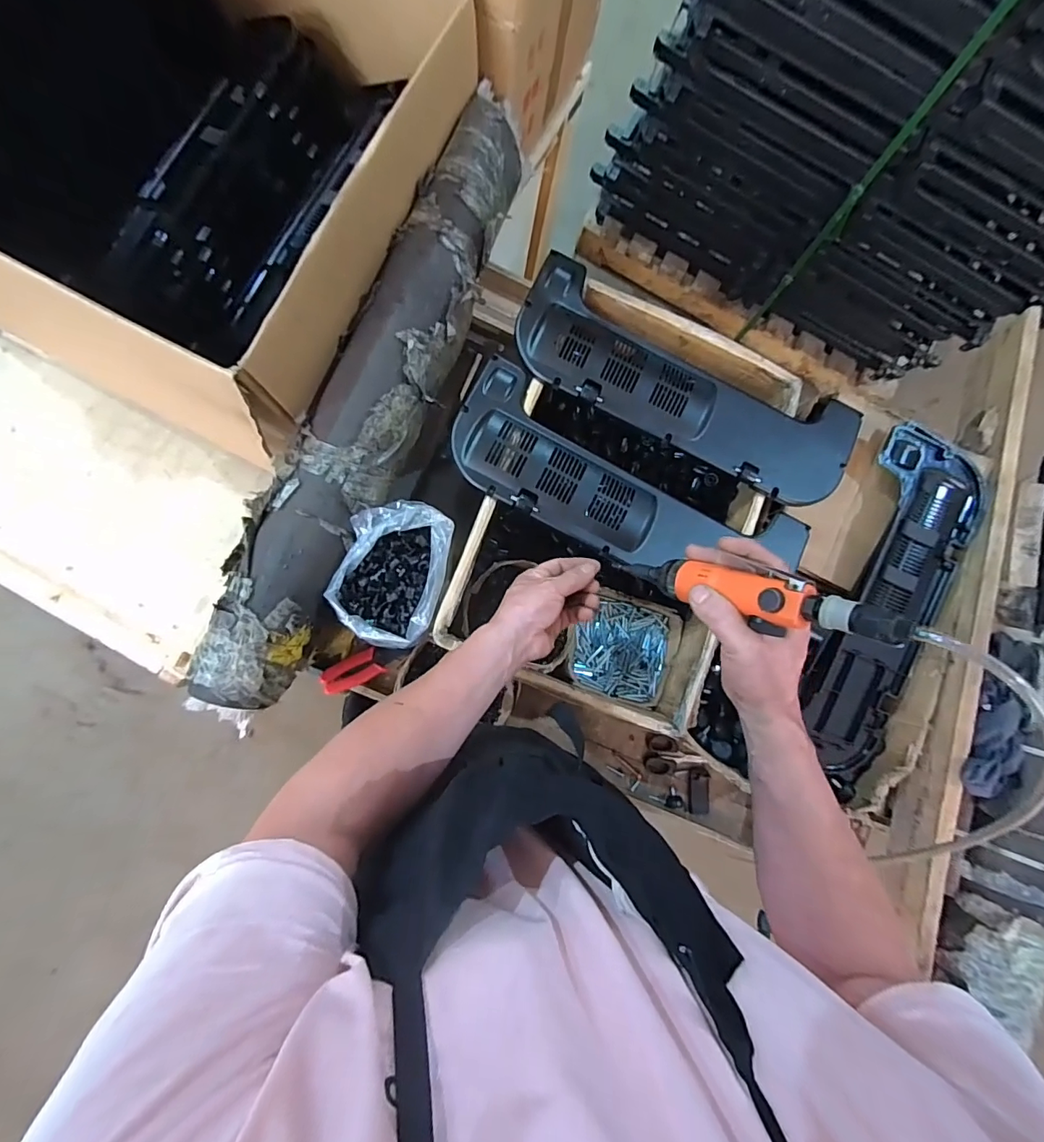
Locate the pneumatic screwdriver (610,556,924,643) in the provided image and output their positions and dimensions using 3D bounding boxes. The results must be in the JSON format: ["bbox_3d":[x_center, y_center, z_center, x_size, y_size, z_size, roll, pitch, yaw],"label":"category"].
[{"bbox_3d":[0.185,0.018,0.442,0.035,0.265,0.040,30,82,-36],"label":"pneumatic screwdriver"}]

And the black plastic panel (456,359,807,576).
[{"bbox_3d":[0.130,-0.095,0.632,0.455,0.030,0.153,28,83,-3],"label":"black plastic panel"}]

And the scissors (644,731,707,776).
[{"bbox_3d":[0.253,0.319,0.842,0.100,0.017,0.065,23,84,-4],"label":"scissors"}]

